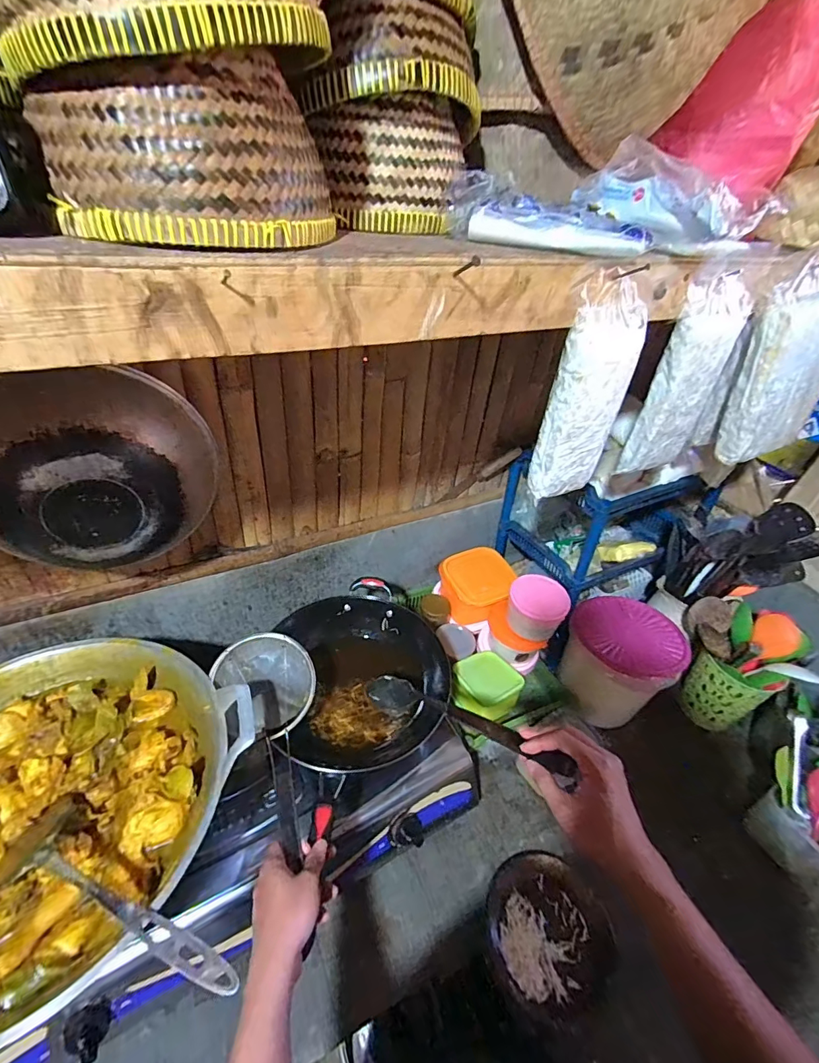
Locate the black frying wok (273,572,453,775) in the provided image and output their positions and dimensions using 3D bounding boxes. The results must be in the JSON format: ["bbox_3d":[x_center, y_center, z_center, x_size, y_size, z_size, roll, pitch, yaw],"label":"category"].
[{"bbox_3d":[-0.088,0.236,0.771,0.277,0.098,0.286,-14,44,-22],"label":"black frying wok"}]

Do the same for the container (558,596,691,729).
[{"bbox_3d":[0.425,0.256,0.913,0.190,0.165,0.191,-19,46,-27],"label":"container"}]

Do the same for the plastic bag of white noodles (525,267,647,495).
[{"bbox_3d":[0.194,-0.146,0.490,0.082,0.229,0.037,-14,44,-23],"label":"plastic bag of white noodles"}]

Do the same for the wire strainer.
[{"bbox_3d":[-0.181,0.276,0.617,0.132,0.044,0.293,-12,46,-21],"label":"wire strainer"}]

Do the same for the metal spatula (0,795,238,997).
[{"bbox_3d":[-0.309,0.367,0.457,0.330,0.058,0.088,9,38,24],"label":"metal spatula"}]

